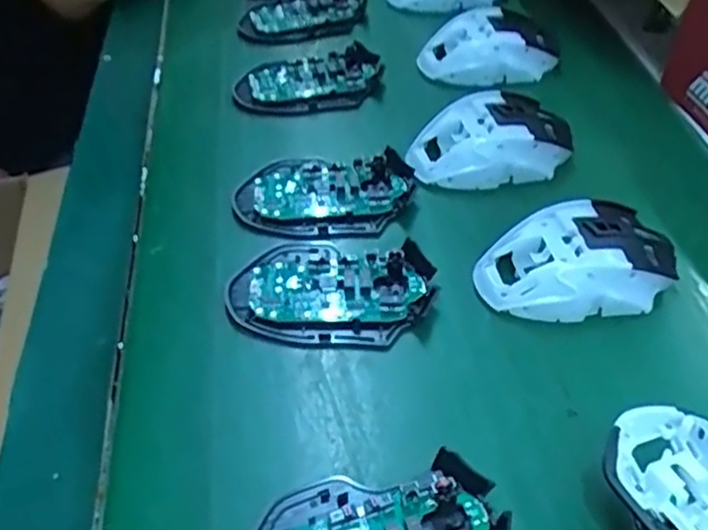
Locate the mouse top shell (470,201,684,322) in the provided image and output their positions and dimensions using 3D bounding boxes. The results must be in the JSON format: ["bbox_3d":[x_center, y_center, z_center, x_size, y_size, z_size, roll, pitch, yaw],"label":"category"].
[{"bbox_3d":[0.130,-0.001,0.395,0.115,0.037,0.067,-15,50,-14],"label":"mouse top shell"}]

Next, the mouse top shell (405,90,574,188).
[{"bbox_3d":[0.095,-0.088,0.475,0.116,0.040,0.065,-9,49,-9],"label":"mouse top shell"}]

